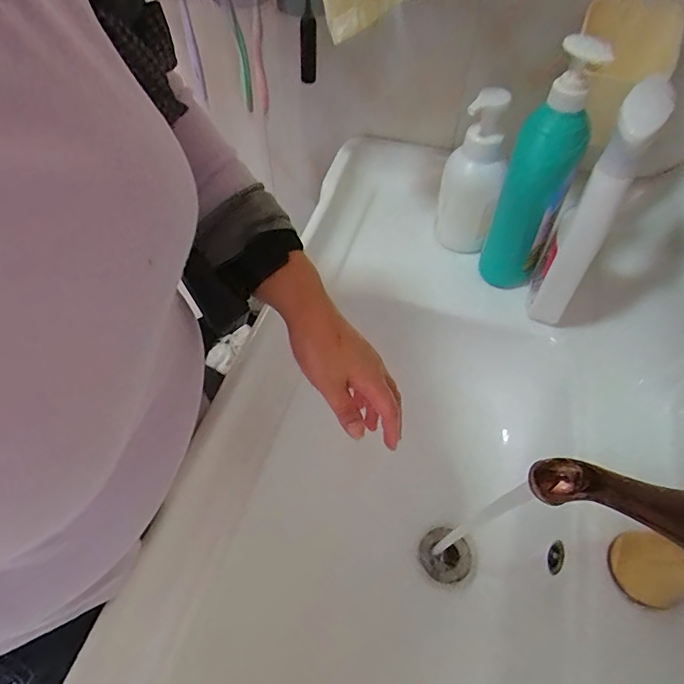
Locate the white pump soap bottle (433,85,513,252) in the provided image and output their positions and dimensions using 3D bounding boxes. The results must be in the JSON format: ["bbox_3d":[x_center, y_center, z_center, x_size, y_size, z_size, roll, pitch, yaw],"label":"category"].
[{"bbox_3d":[0.157,-0.198,0.582,0.067,0.192,0.052,9,54,7],"label":"white pump soap bottle"}]

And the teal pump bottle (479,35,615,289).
[{"bbox_3d":[0.218,-0.183,0.541,0.066,0.292,0.073,17,55,13],"label":"teal pump bottle"}]

